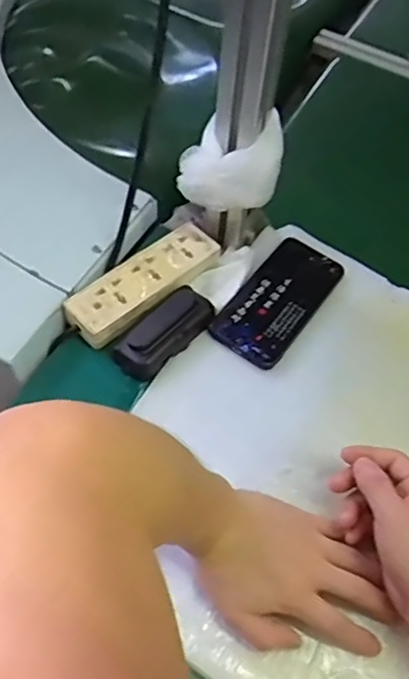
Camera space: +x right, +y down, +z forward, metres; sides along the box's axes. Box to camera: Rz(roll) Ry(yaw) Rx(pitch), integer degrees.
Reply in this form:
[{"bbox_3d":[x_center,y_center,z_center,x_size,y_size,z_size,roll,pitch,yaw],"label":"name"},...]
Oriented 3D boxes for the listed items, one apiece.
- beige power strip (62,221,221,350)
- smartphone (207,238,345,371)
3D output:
[{"bbox_3d":[-0.061,-0.059,0.629,0.164,0.031,0.055,-37,66,-25],"label":"beige power strip"},{"bbox_3d":[0.077,-0.043,0.627,0.075,0.015,0.152,31,60,16],"label":"smartphone"}]

